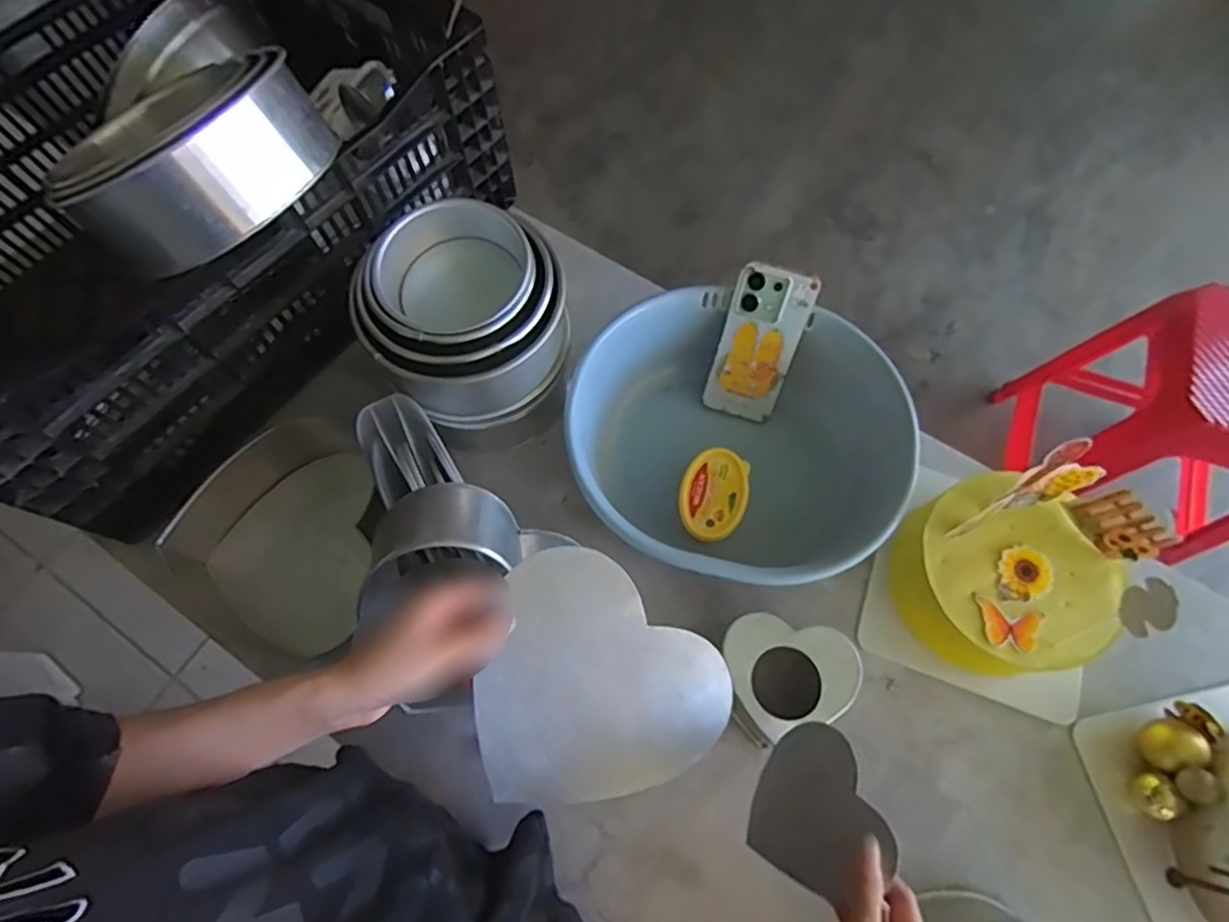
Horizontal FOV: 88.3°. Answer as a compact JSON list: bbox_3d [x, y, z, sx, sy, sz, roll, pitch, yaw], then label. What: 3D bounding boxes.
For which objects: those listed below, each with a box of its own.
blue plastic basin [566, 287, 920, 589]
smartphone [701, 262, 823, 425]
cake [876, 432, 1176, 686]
[{"bbox_3d":[0.116,-0.010,0.641,0.309,0.134,0.274,14,70,6],"label":"blue plastic basin"},{"bbox_3d":[0.147,-0.118,0.653,0.077,0.163,0.015,19,33,6],"label":"smartphone"},{"bbox_3d":[0.366,0.092,0.560,0.159,0.189,0.166,-21,70,-7],"label":"cake"}]

